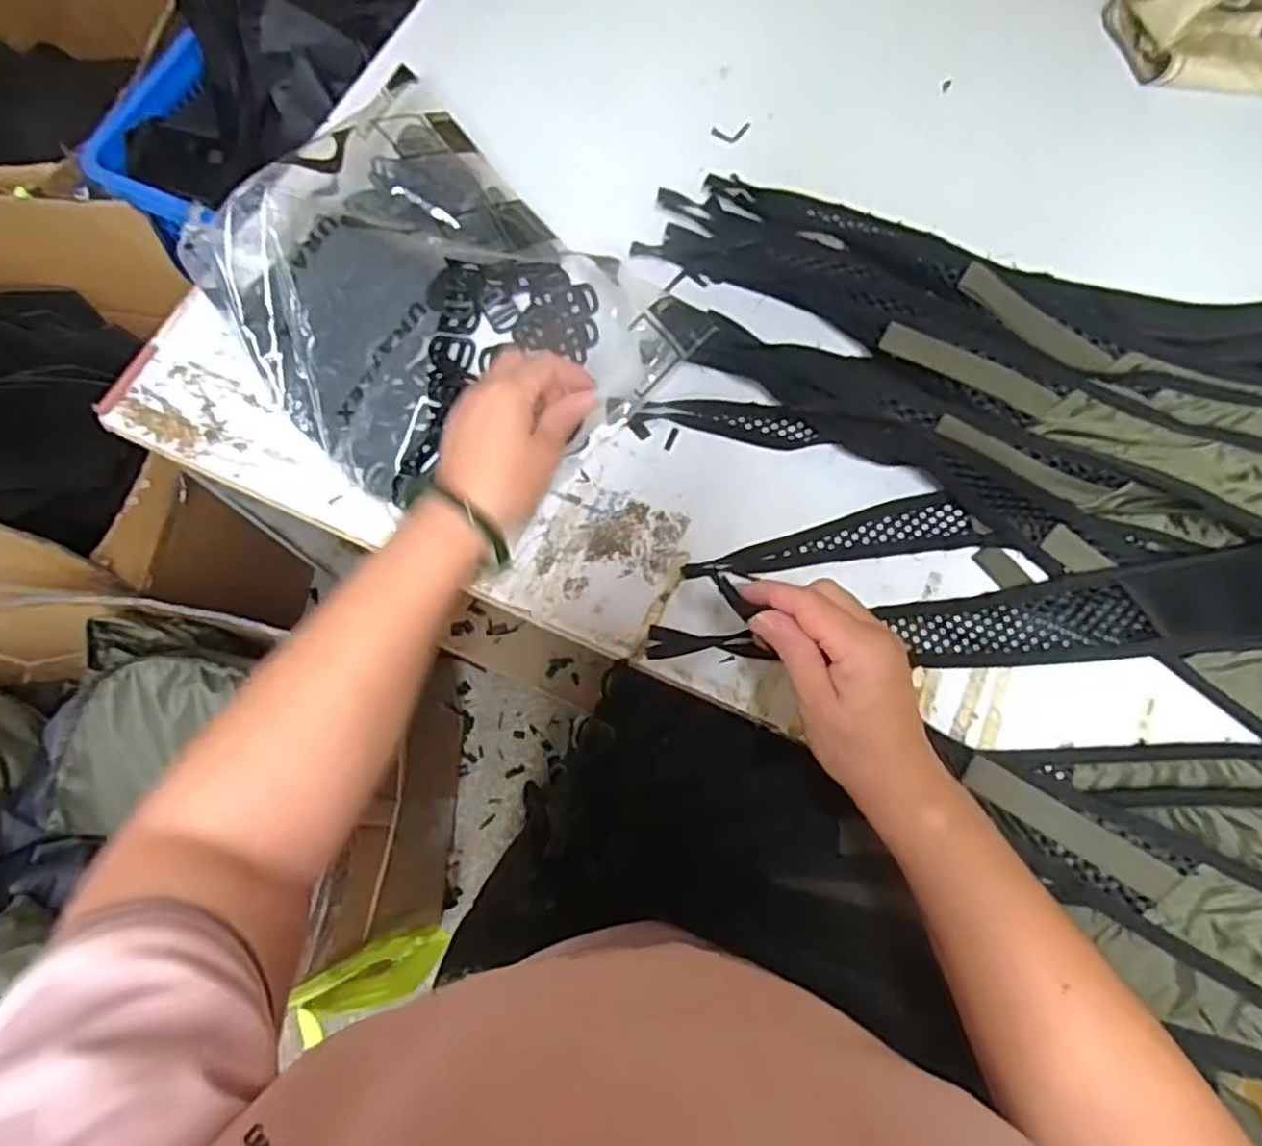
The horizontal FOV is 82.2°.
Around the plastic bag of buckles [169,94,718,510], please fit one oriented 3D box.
[{"bbox_3d":[-0.150,-0.204,0.524,0.245,0.097,0.324,-43,75,-12],"label":"plastic bag of buckles"}]

